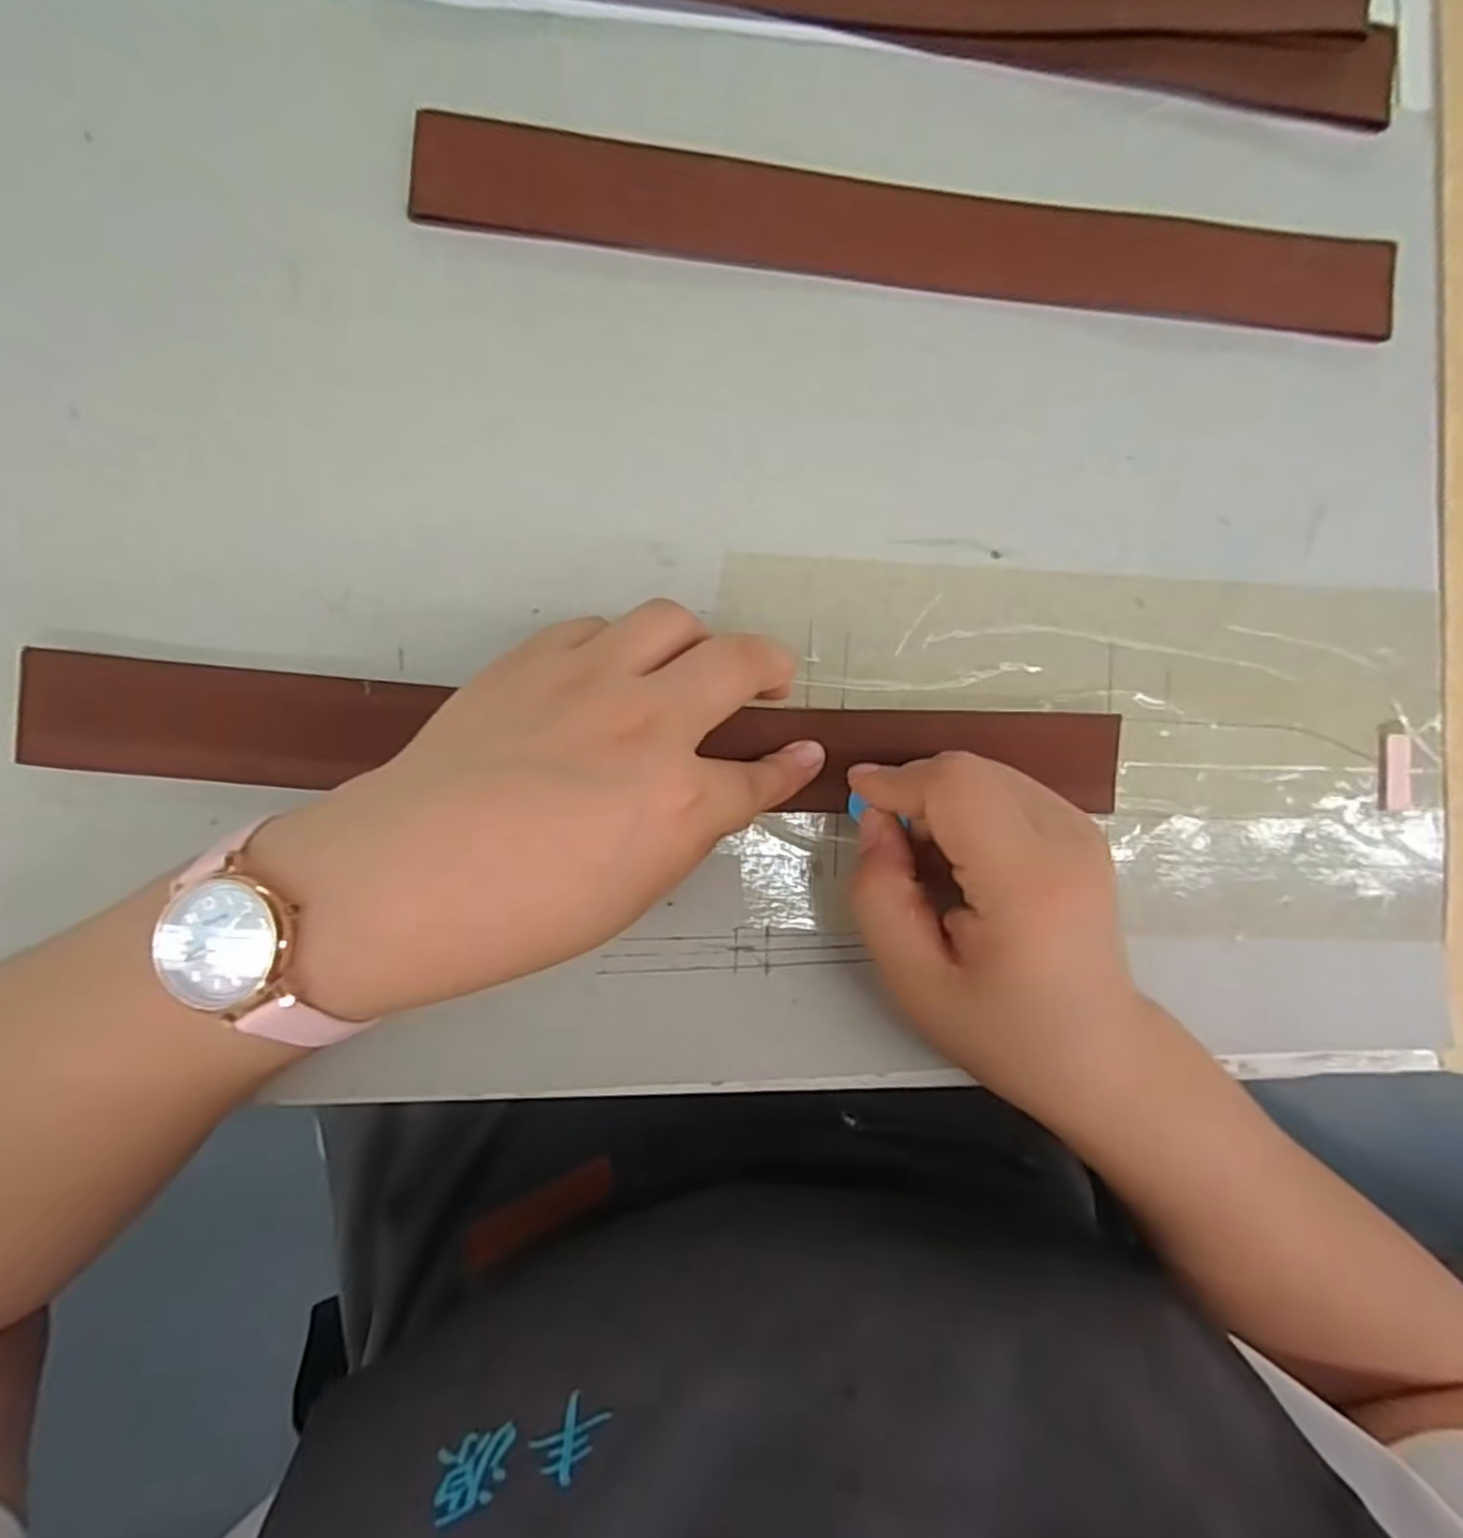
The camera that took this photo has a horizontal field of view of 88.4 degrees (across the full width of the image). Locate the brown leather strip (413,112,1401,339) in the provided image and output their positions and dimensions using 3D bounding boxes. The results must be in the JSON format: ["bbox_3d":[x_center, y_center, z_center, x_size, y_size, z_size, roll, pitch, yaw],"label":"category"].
[{"bbox_3d":[0.074,-0.192,0.272,0.356,0.004,0.040,3,88,-7],"label":"brown leather strip"}]

